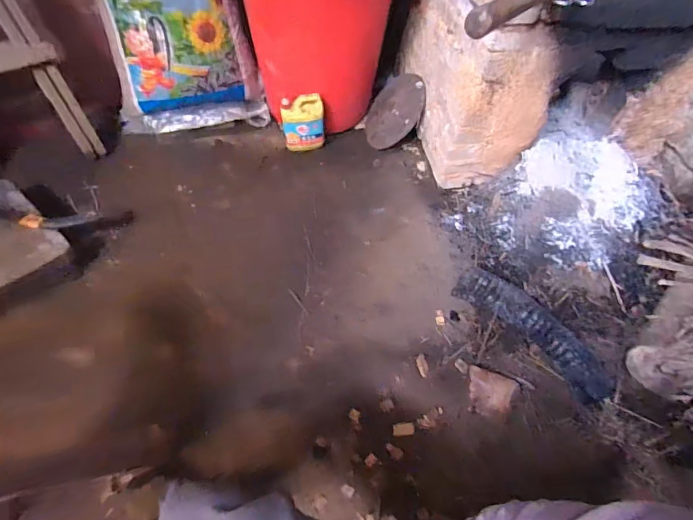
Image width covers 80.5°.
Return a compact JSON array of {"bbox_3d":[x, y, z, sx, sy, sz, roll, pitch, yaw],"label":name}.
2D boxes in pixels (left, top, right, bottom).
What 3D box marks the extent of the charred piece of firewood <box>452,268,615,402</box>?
[{"bbox_3d":[0.483,0.182,1.079,0.086,0.104,0.441,-34,62,-25],"label":"charred piece of firewood"}]

